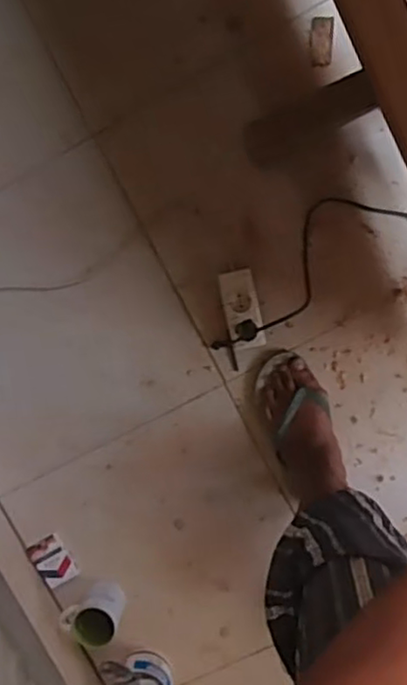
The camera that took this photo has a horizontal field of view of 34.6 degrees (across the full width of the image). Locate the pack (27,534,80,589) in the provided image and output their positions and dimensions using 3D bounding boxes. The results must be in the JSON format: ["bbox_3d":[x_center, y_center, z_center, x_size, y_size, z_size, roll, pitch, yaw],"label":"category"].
[{"bbox_3d":[-0.287,0.418,1.248,0.065,0.016,0.097,-28,96,8],"label":"pack"}]

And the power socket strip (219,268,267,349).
[{"bbox_3d":[0.068,-0.058,1.147,0.061,0.036,0.139,-11,98,6],"label":"power socket strip"}]

